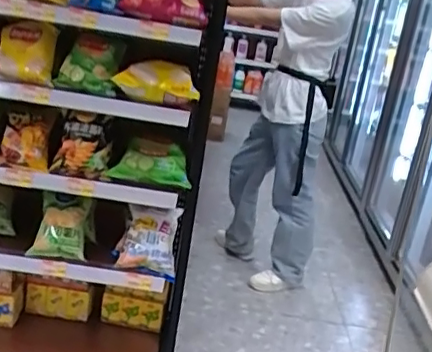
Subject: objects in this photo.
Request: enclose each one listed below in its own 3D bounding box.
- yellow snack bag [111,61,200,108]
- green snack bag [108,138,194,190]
[{"bbox_3d":[-0.145,-0.235,1.507,0.212,0.085,0.133,9,20,3],"label":"yellow snack bag"},{"bbox_3d":[-0.167,-0.035,1.549,0.200,0.103,0.092,14,20,13],"label":"green snack bag"}]

